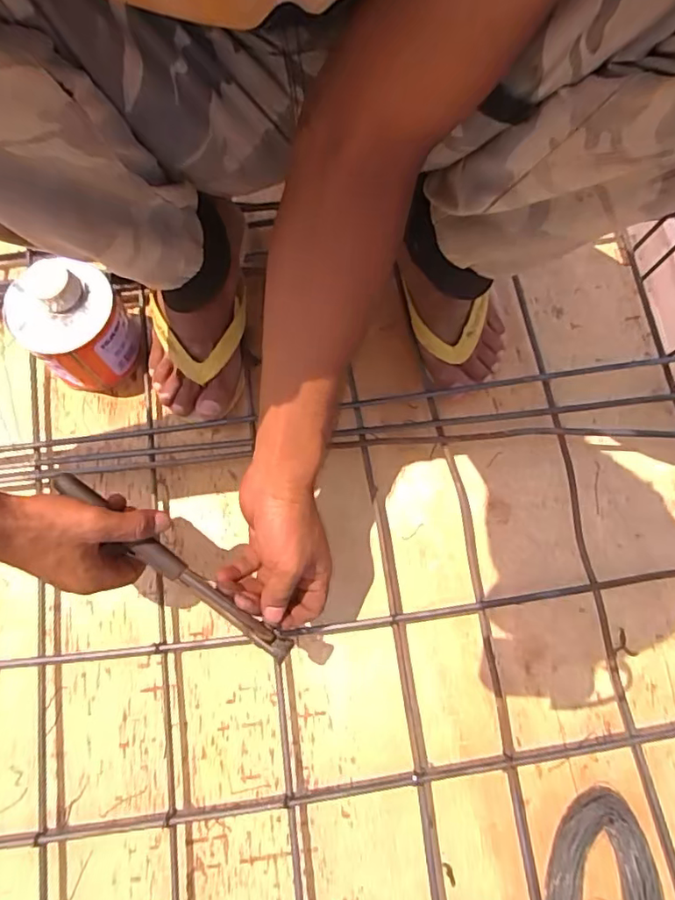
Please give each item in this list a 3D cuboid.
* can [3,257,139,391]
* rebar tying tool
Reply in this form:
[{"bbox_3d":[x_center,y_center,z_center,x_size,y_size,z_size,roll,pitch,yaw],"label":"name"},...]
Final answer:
[{"bbox_3d":[-0.257,-0.121,0.538,0.092,0.110,0.096,0,75,1],"label":"can"},{"bbox_3d":[-0.129,0.093,0.430,0.225,0.021,0.018,40,78,-6],"label":"rebar tying tool"}]

